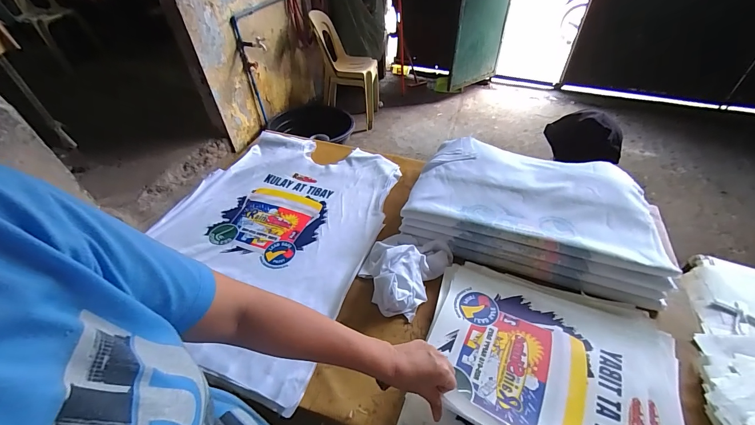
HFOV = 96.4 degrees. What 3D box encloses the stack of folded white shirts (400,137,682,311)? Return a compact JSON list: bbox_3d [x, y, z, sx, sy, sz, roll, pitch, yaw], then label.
[{"bbox_3d":[0.370,-0.013,0.831,0.555,0.078,0.386,15,48,16],"label":"stack of folded white shirts"}]

